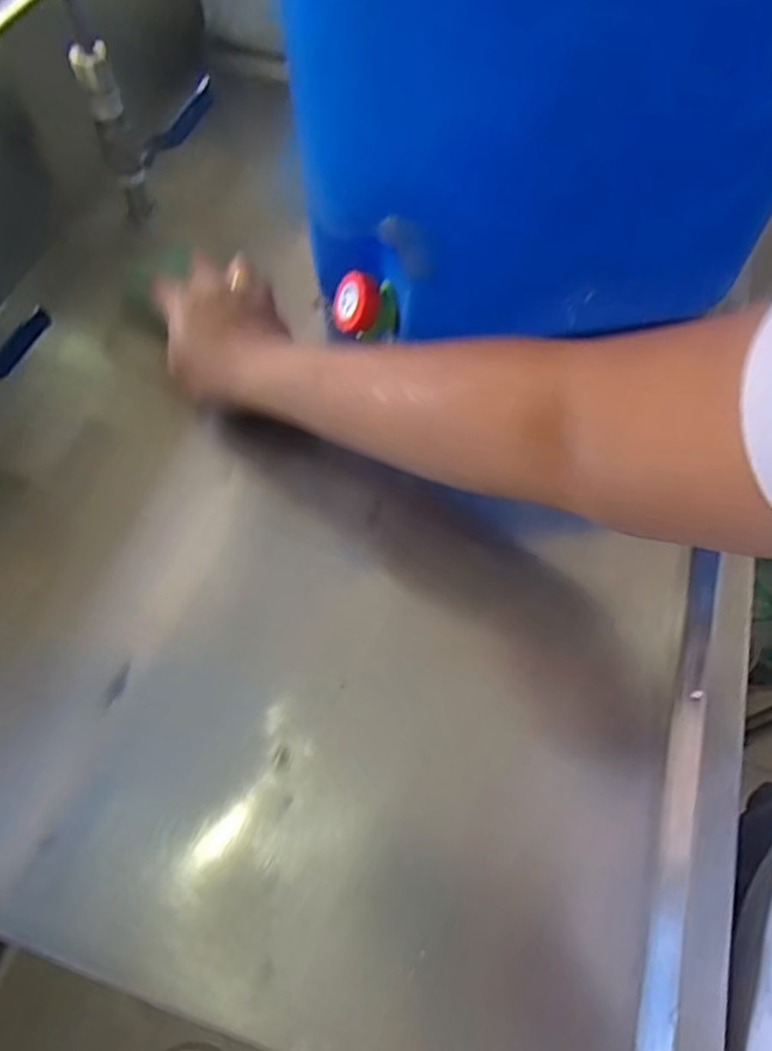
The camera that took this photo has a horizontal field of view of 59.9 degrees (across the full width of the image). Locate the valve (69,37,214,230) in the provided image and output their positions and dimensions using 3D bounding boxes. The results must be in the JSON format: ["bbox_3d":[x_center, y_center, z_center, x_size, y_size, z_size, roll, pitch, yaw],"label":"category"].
[{"bbox_3d":[-0.185,-0.320,0.539,0.095,0.116,0.047,-11,63,-7],"label":"valve"}]

